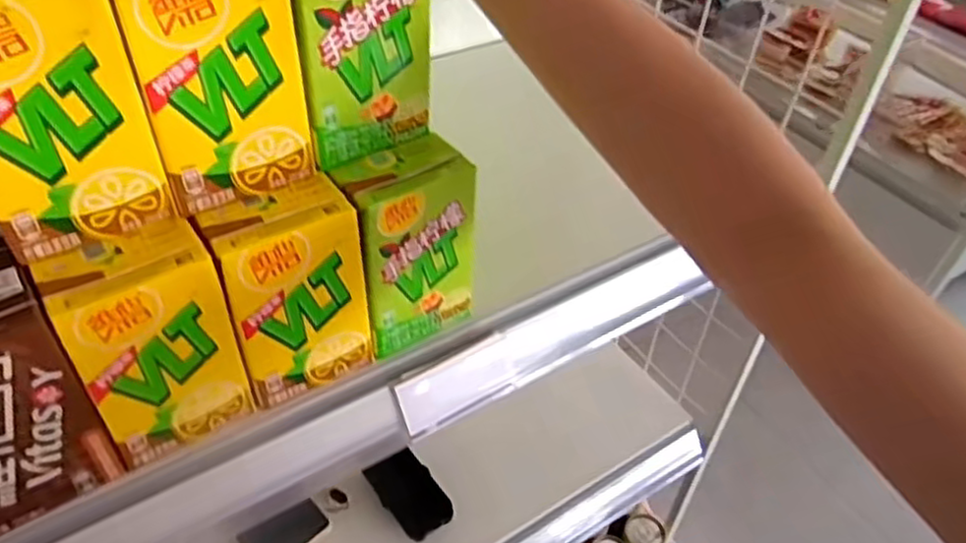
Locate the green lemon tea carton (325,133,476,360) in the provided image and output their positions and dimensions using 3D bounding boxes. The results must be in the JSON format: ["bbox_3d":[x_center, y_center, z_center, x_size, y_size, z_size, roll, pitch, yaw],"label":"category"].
[{"bbox_3d":[-0.041,-0.013,0.386,0.065,0.105,0.040,-23,51,-26],"label":"green lemon tea carton"}]

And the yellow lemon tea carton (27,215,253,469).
[{"bbox_3d":[-0.151,0.034,0.329,0.062,0.101,0.040,-25,52,-27],"label":"yellow lemon tea carton"}]

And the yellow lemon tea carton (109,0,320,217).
[{"bbox_3d":[-0.118,-0.089,0.307,0.066,0.102,0.056,-23,51,-26],"label":"yellow lemon tea carton"}]

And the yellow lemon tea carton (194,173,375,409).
[{"bbox_3d":[-0.094,0.011,0.355,0.064,0.103,0.039,-24,51,-26],"label":"yellow lemon tea carton"}]

